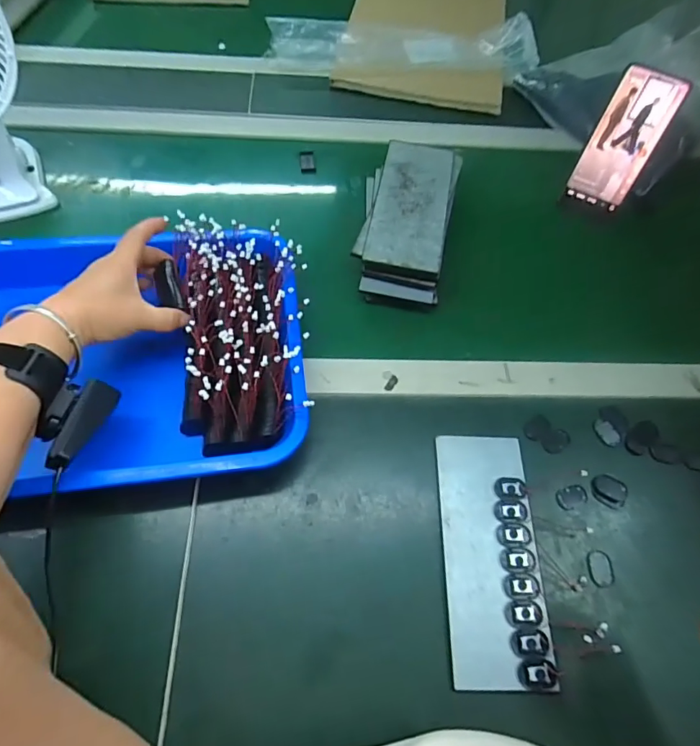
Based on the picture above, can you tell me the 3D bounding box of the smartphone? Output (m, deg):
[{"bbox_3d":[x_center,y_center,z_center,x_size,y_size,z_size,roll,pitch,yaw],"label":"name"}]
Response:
[{"bbox_3d":[0.332,-0.280,0.556,0.073,0.151,0.014,27,25,10],"label":"smartphone"}]

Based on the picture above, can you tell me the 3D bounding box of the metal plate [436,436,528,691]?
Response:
[{"bbox_3d":[0.116,0.148,0.384,0.076,0.005,0.195,3,63,-2],"label":"metal plate"}]

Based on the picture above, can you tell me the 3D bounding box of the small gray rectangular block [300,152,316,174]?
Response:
[{"bbox_3d":[-0.056,-0.282,0.610,0.019,0.005,0.041,-4,63,-6],"label":"small gray rectangular block"}]

